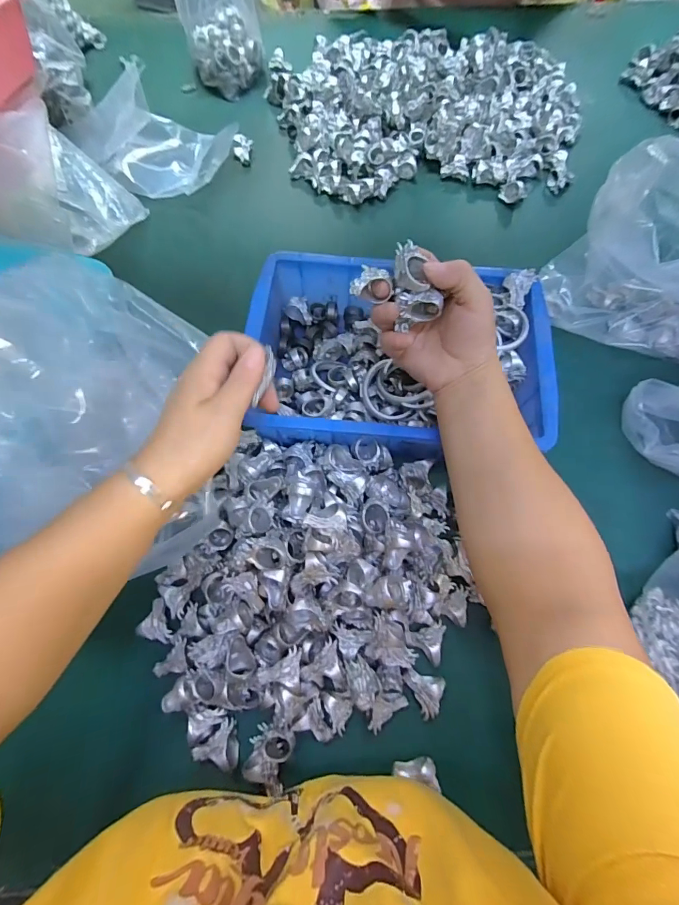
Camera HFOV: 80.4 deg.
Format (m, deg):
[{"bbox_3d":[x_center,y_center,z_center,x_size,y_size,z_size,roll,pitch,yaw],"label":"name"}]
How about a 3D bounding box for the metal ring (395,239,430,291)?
[{"bbox_3d":[0.053,-0.137,0.300,0.025,0.016,0.034,-6,100,-15],"label":"metal ring"}]

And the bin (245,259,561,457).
[{"bbox_3d":[0.060,-0.100,0.440,0.300,0.091,0.209,7,69,3],"label":"bin"}]

